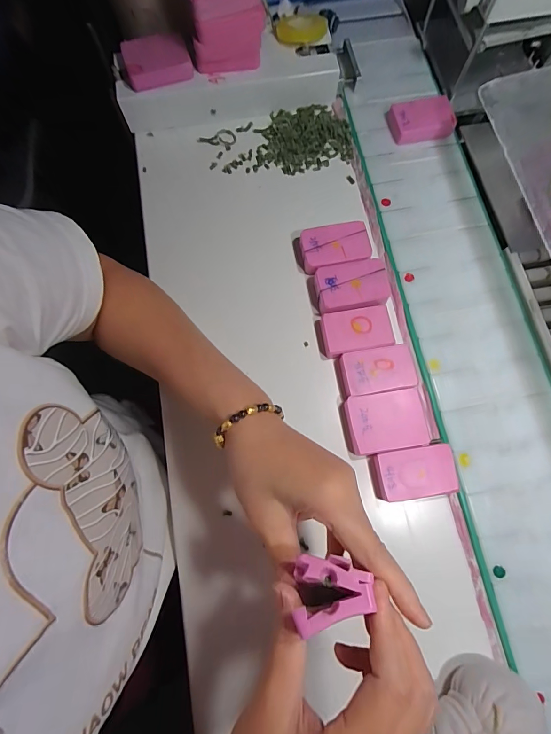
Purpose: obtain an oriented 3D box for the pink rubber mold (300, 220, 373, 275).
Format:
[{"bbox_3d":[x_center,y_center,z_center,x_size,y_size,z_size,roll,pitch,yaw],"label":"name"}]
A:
[{"bbox_3d":[0.063,-0.127,0.397,0.071,0.021,0.048,-13,76,-3],"label":"pink rubber mold"}]

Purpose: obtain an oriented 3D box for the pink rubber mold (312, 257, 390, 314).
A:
[{"bbox_3d":[0.078,-0.081,0.384,0.075,0.022,0.050,-11,75,-2],"label":"pink rubber mold"}]

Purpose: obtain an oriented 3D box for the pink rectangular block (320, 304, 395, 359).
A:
[{"bbox_3d":[0.082,-0.035,0.374,0.068,0.019,0.043,-9,75,-2],"label":"pink rectangular block"}]

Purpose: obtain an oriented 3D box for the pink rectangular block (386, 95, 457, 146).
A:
[{"bbox_3d":[0.171,-0.290,0.435,0.070,0.020,0.049,-10,75,-2],"label":"pink rectangular block"}]

